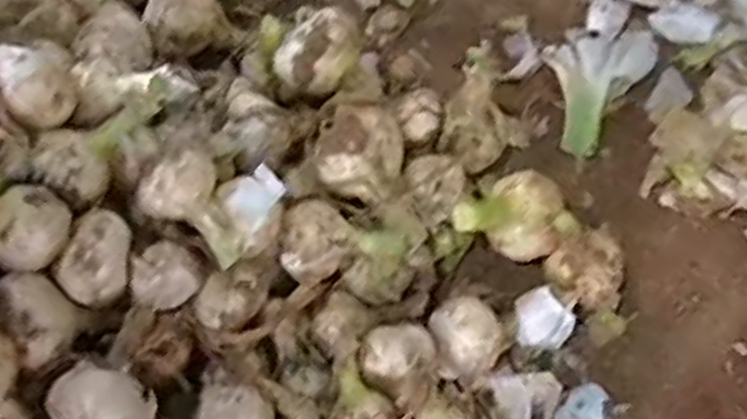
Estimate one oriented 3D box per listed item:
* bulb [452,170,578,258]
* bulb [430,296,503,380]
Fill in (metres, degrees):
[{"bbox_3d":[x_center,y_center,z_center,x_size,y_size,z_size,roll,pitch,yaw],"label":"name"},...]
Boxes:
[{"bbox_3d":[0.094,0.007,0.541,0.077,0.067,0.055,-8,66,0],"label":"bulb"},{"bbox_3d":[0.064,0.087,0.519,0.042,0.042,0.054,-12,66,-2],"label":"bulb"}]

